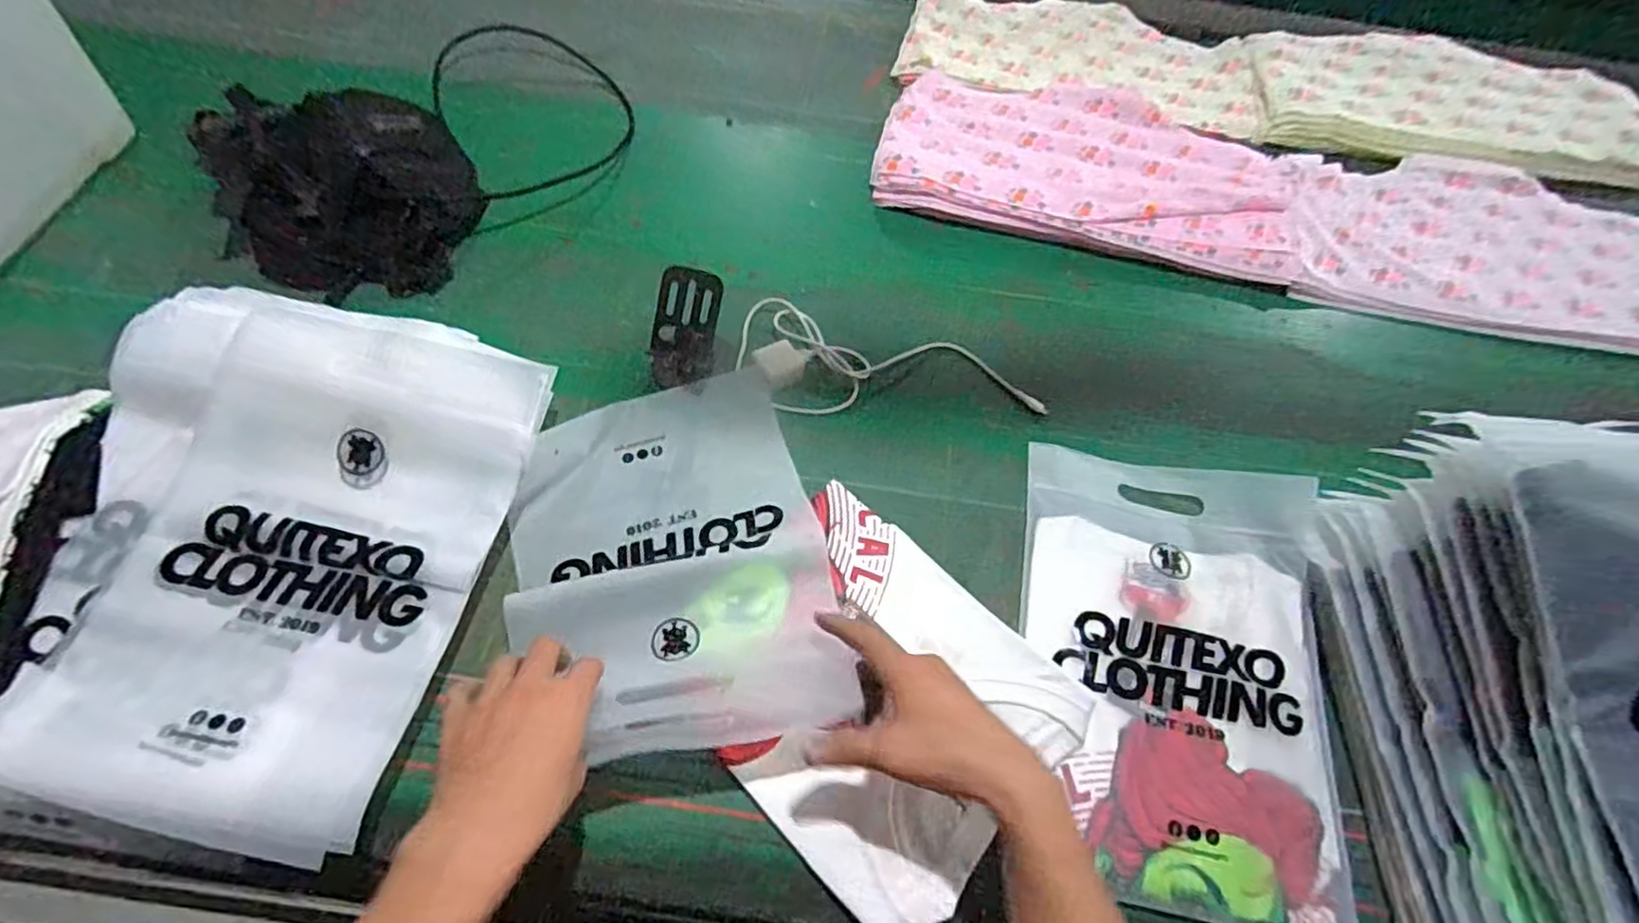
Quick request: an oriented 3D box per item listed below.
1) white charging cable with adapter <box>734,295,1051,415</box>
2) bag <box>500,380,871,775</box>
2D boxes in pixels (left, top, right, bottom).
[{"bbox_3d":[0.067,-0.089,0.686,0.308,0.031,0.122,10,59,5],"label":"white charging cable with adapter"},{"bbox_3d":[-0.122,0.068,0.565,0.243,0.060,0.322,-10,60,-7],"label":"bag"}]

